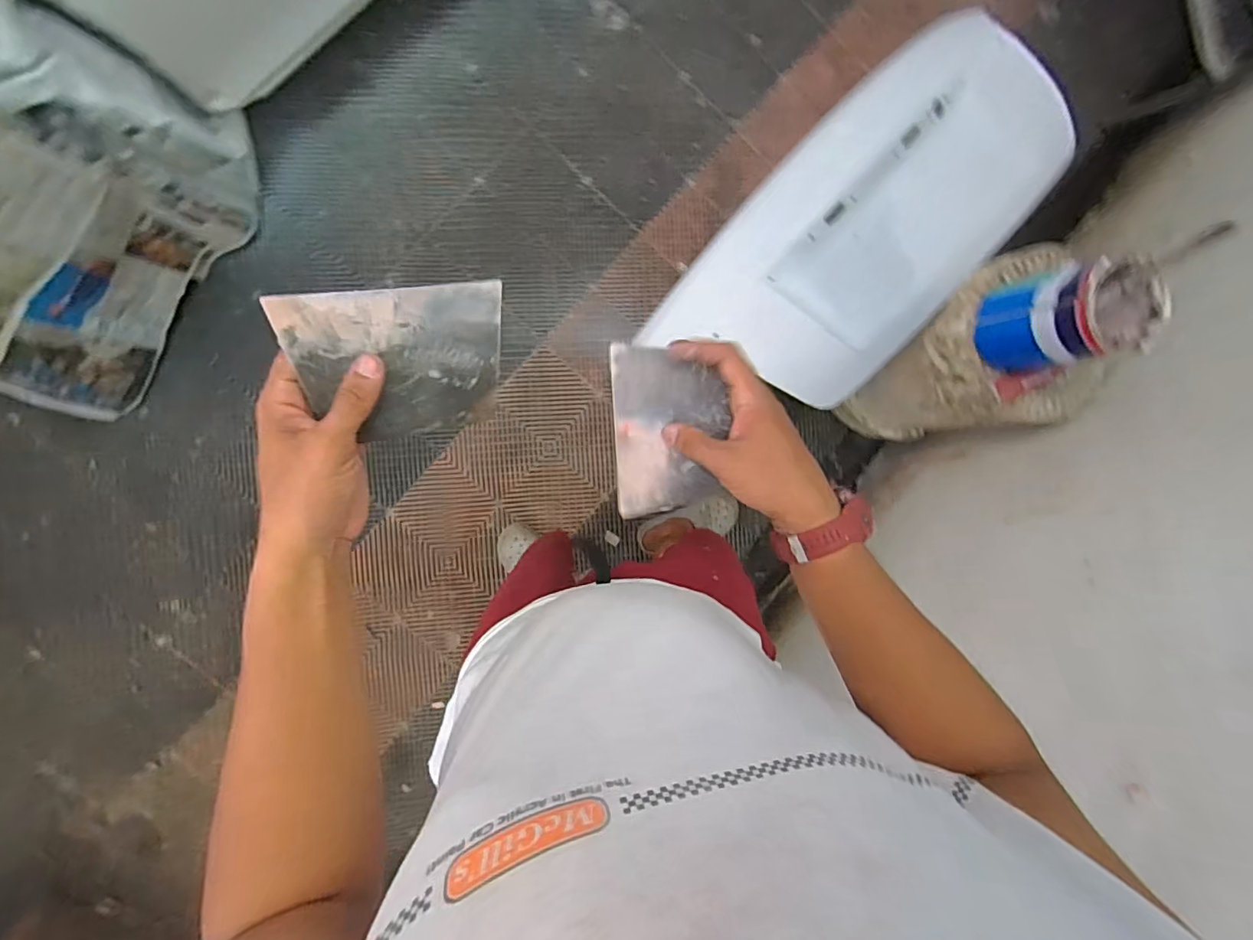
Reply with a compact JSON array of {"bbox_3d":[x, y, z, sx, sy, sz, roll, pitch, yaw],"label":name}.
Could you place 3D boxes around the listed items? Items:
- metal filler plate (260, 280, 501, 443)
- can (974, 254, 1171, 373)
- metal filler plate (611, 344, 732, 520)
[{"bbox_3d":[-0.152,-0.073,0.369,0.136,0.010,0.098,-12,115,-22],"label":"metal filler plate"},{"bbox_3d":[0.748,-0.260,0.919,0.152,0.204,0.147,0,91,-6],"label":"can"},{"bbox_3d":[0.036,-0.032,0.454,0.093,0.006,0.142,-1,97,12],"label":"metal filler plate"}]

